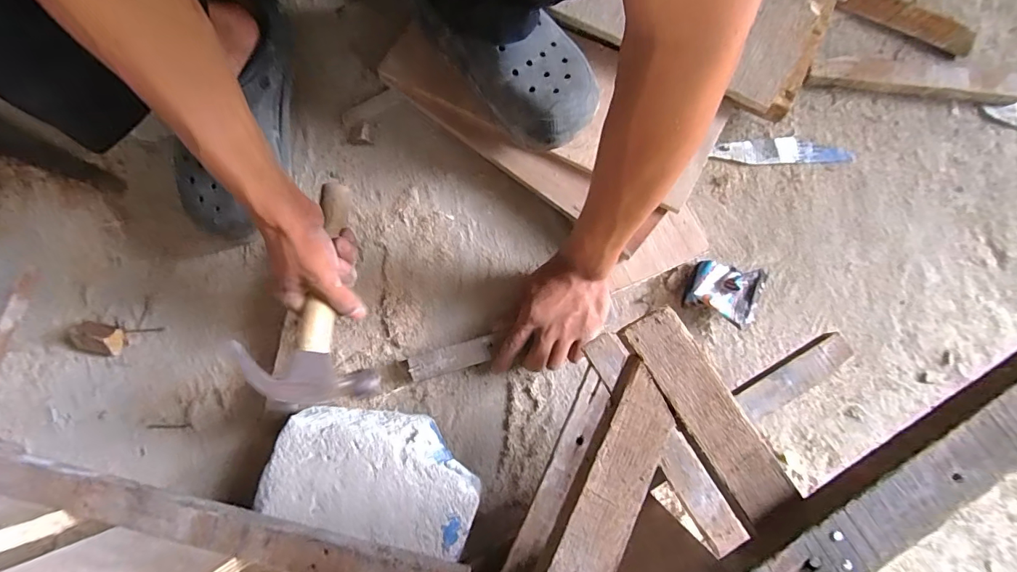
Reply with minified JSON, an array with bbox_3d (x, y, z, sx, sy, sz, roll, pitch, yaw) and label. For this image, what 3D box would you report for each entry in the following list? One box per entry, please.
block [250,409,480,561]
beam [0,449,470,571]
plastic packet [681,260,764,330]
[{"bbox_3d":[-0.128,0.186,0.450,0.197,0.072,0.107,11,80,3],"label":"block"},{"bbox_3d":[-0.315,0.206,0.399,0.565,0.022,0.036,12,80,3],"label":"beam"},{"bbox_3d":[0.236,0.007,0.494,0.069,0.029,0.063,19,80,5],"label":"plastic packet"}]

